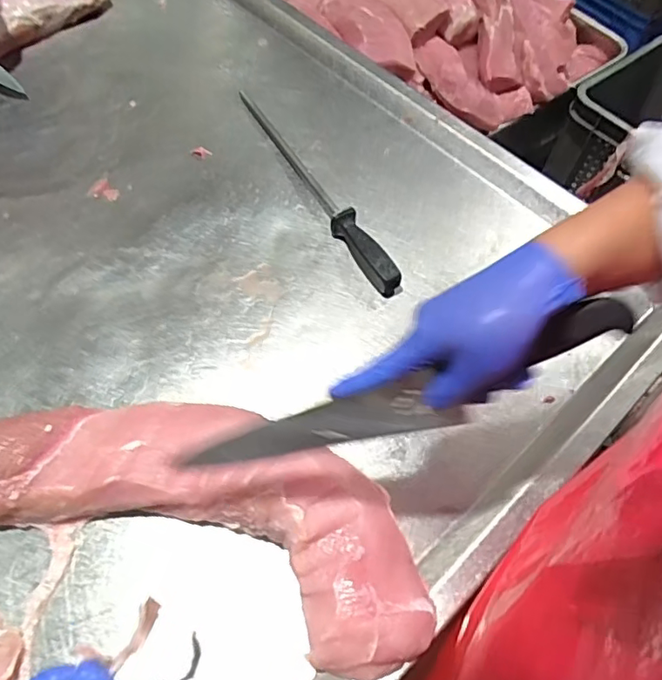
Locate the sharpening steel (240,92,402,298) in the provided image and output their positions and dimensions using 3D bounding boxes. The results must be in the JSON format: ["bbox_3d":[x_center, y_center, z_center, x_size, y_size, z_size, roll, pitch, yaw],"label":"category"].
[{"bbox_3d":[-0.028,-0.209,0.728,0.028,0.035,0.385,-28,66,-16],"label":"sharpening steel"}]

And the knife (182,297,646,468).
[{"bbox_3d":[0.047,0.050,0.404,0.335,0.033,0.039,-22,61,14],"label":"knife"}]

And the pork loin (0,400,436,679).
[{"bbox_3d":[-0.115,0.151,0.517,0.430,0.061,0.168,19,62,8],"label":"pork loin"}]

